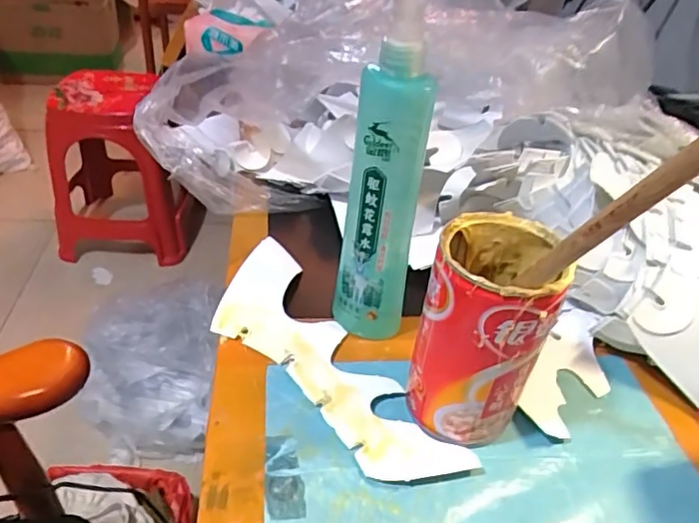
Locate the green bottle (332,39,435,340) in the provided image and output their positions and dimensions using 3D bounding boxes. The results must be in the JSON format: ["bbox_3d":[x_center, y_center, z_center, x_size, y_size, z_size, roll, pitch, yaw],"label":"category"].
[{"bbox_3d":[0.018,-0.033,0.334,0.045,0.190,0.033,12,39,11],"label":"green bottle"}]

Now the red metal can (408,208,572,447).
[{"bbox_3d":[0.072,0.041,0.303,0.061,0.123,0.060,2,39,-1],"label":"red metal can"}]

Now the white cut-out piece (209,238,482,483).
[{"bbox_3d":[-0.023,0.063,0.357,0.071,0.010,0.214,-26,50,-24],"label":"white cut-out piece"}]

